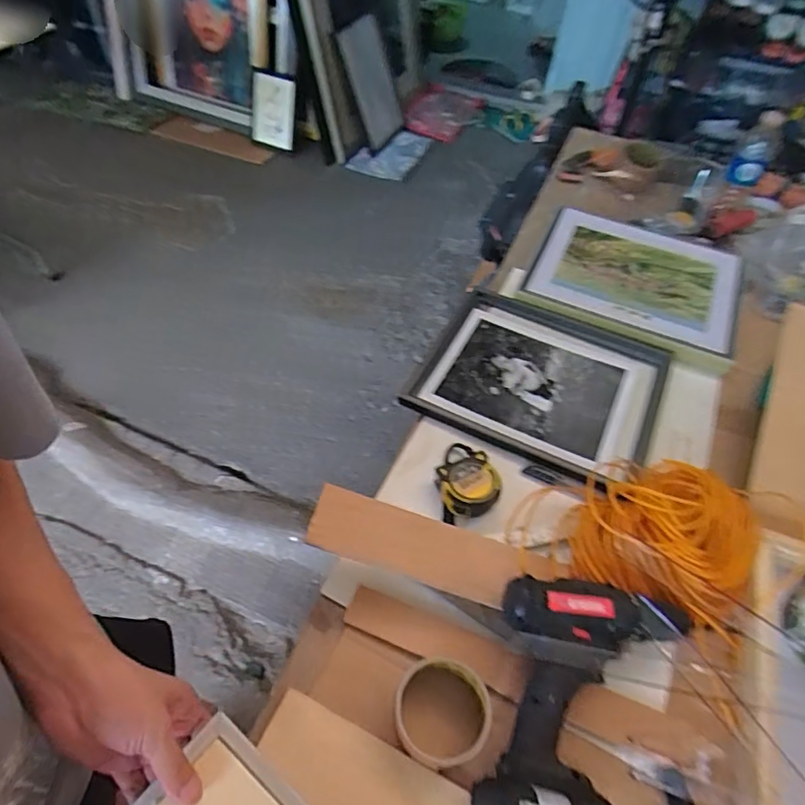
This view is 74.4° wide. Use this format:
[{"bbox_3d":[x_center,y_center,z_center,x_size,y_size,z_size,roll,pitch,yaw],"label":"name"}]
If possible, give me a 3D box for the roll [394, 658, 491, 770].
[{"bbox_3d":[0.035,0.278,0.479,0.083,0.040,0.085,1,53,-2],"label":"roll"}]

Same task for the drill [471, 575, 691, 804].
[{"bbox_3d":[0.167,0.268,0.468,0.170,0.077,0.212,13,52,6],"label":"drill"}]

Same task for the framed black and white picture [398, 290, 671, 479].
[{"bbox_3d":[0.197,-0.033,0.743,0.309,0.036,0.261,23,55,14],"label":"framed black and white picture"}]

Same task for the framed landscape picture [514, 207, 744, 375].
[{"bbox_3d":[0.374,-0.201,0.854,0.307,0.031,0.258,22,55,13],"label":"framed landscape picture"}]

